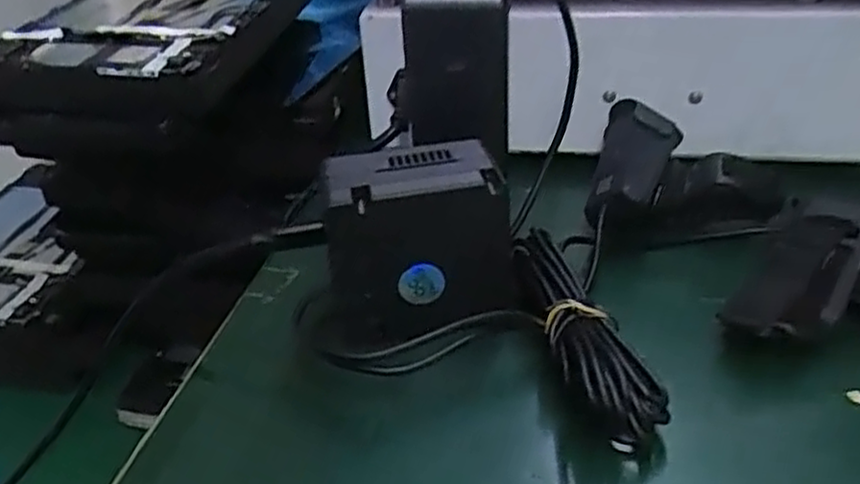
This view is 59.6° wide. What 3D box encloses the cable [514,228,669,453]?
[{"bbox_3d":[0.059,0.034,0.291,0.024,0.031,0.091,-16,57,-20],"label":"cable"}]

